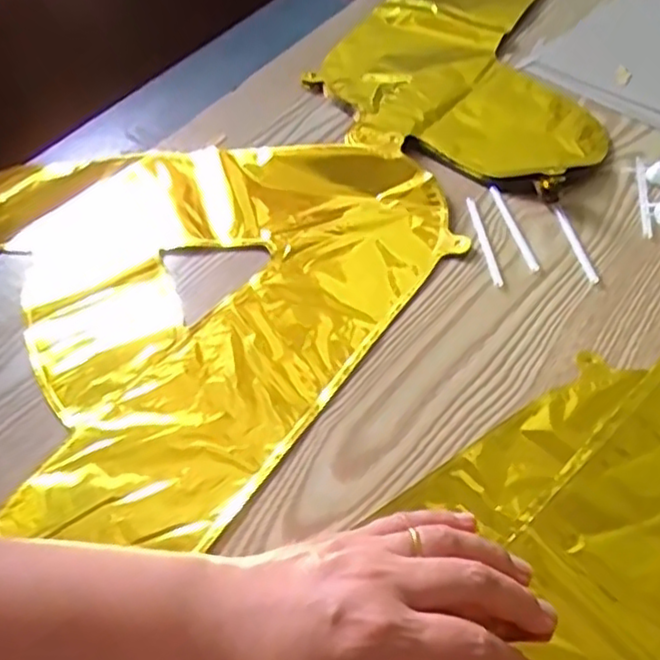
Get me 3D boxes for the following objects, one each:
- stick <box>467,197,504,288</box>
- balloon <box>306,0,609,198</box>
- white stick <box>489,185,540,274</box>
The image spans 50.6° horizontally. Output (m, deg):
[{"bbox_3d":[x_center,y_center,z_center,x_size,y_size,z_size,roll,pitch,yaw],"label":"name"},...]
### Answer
[{"bbox_3d":[0.101,-0.060,0.458,0.007,0.004,0.084,-7,50,0],"label":"stick"},{"bbox_3d":[0.169,-0.280,0.647,0.237,0.053,0.454,20,55,21],"label":"balloon"},{"bbox_3d":[0.122,-0.069,0.465,0.007,0.004,0.084,-10,50,-3],"label":"white stick"}]

